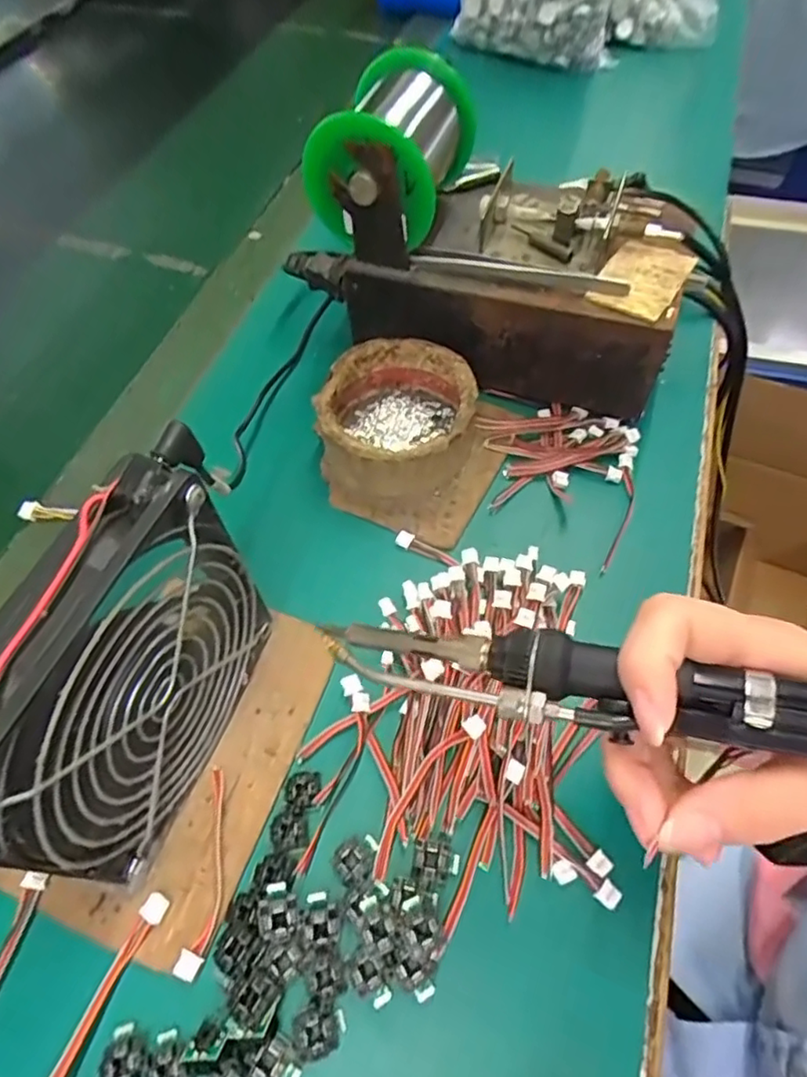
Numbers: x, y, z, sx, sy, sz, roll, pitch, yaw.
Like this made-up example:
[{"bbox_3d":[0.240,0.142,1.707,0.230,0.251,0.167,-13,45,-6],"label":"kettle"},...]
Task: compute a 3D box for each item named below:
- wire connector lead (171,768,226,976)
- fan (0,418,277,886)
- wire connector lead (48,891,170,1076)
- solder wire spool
[{"bbox_3d":[-0.075,0.128,0.242,0.013,0.006,0.072,1,58,2],"label":"wire connector lead"},{"bbox_3d":[-0.093,0.050,0.220,0.029,0.129,0.122,16,60,11],"label":"fan"},{"bbox_3d":[-0.109,0.169,0.214,0.013,0.012,0.084,20,61,13],"label":"wire connector lead"},{"bbox_3d":[-0.005,-0.199,0.328,0.067,0.076,0.080,17,60,11],"label":"solder wire spool"}]

